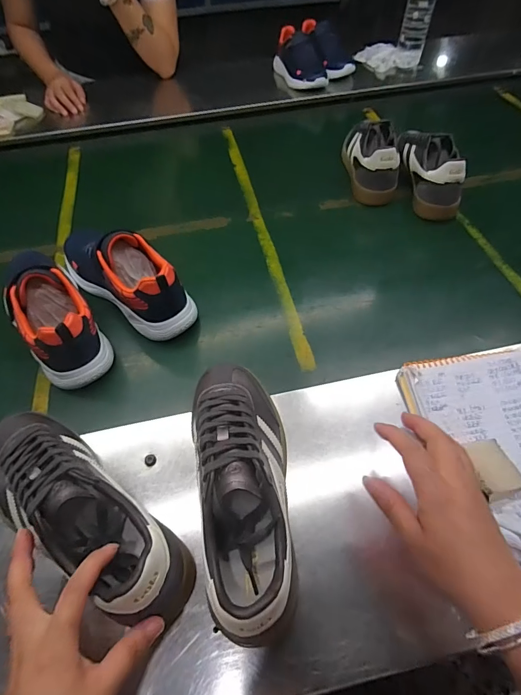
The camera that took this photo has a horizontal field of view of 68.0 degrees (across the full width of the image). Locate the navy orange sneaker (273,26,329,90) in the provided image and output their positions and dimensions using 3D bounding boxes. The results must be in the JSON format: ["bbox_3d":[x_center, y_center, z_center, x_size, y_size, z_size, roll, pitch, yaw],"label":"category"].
[{"bbox_3d":[0.097,-0.695,0.932,0.084,0.088,0.161,-14,54,-13],"label":"navy orange sneaker"}]

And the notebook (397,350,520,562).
[{"bbox_3d":[0.261,0.097,0.406,0.158,0.024,0.217,-9,53,-9],"label":"notebook"}]

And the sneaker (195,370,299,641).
[{"bbox_3d":[-0.015,0.117,0.356,0.080,0.099,0.244,-2,52,-3],"label":"sneaker"}]

